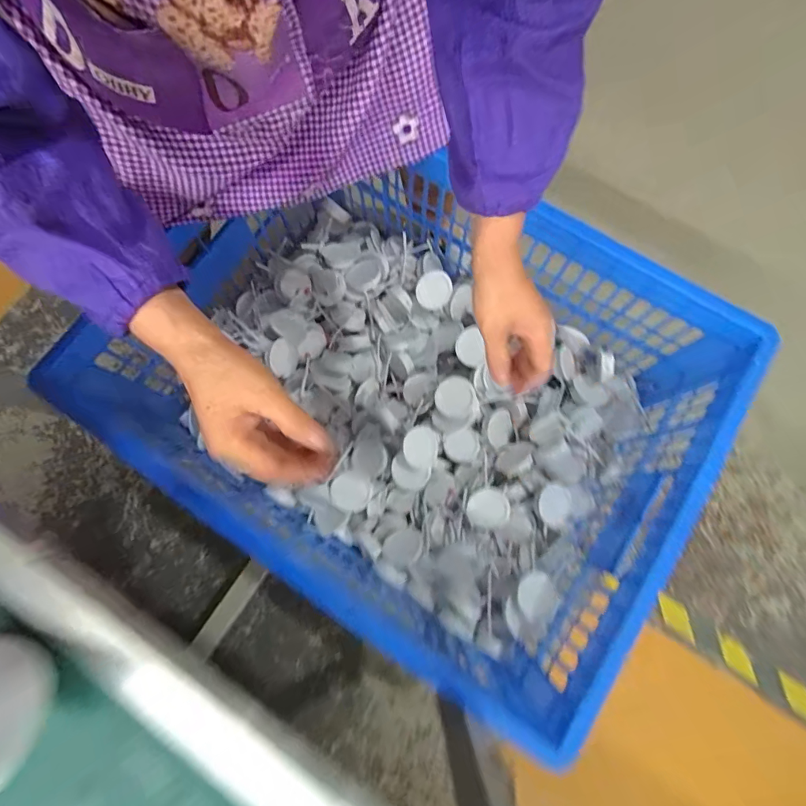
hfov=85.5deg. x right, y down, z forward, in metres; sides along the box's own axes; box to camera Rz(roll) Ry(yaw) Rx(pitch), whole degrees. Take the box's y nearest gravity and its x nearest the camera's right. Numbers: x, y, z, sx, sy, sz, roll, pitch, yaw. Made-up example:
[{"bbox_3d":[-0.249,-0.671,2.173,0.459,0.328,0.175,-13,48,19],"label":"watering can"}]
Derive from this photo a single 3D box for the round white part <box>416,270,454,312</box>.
[{"bbox_3d":[0.059,-0.212,0.822,0.072,0.012,0.066,-1,94,-14],"label":"round white part"}]

